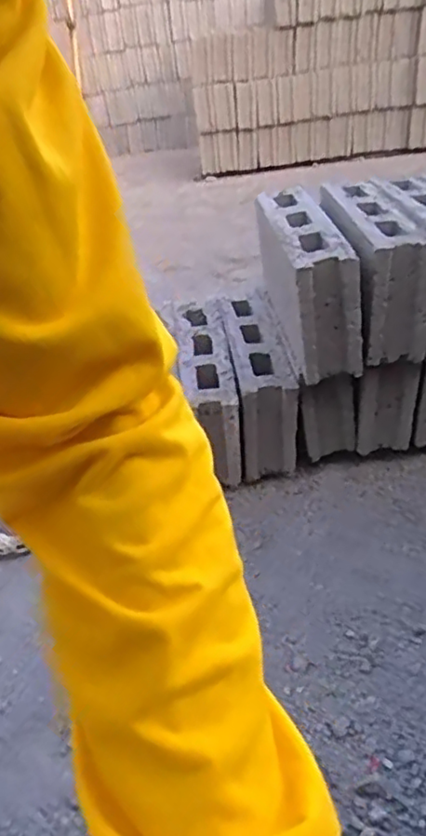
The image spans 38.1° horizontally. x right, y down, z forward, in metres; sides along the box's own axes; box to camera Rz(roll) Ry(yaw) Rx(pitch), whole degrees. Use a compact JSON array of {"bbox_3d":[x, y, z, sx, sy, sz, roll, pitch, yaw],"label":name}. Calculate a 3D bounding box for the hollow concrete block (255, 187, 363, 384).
[{"bbox_3d":[0.156,-0.241,1.084,0.114,0.213,0.364,-9,34,-1],"label":"hollow concrete block"}]

